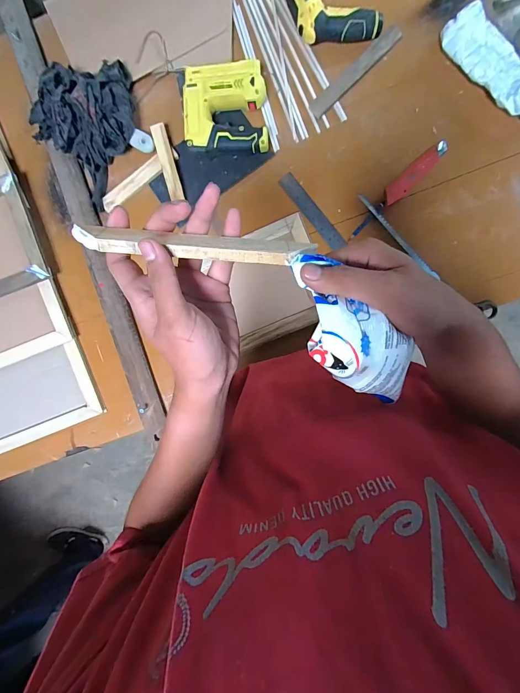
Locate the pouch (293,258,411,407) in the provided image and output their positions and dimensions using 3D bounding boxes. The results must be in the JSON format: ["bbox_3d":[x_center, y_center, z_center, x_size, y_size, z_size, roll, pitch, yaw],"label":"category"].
[{"bbox_3d":[0.073,-0.006,0.256,0.061,0.034,0.147,-41,104,5],"label":"pouch"}]

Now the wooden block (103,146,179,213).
[{"bbox_3d":[-0.237,-0.329,0.630,0.175,0.011,0.034,-38,88,7],"label":"wooden block"}]

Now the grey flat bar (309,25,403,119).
[{"bbox_3d":[0.172,-0.500,0.590,0.194,0.005,0.031,-41,92,8],"label":"grey flat bar"}]

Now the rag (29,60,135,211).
[{"bbox_3d":[-0.327,-0.420,0.601,0.163,0.071,0.243,32,95,5],"label":"rag"}]

